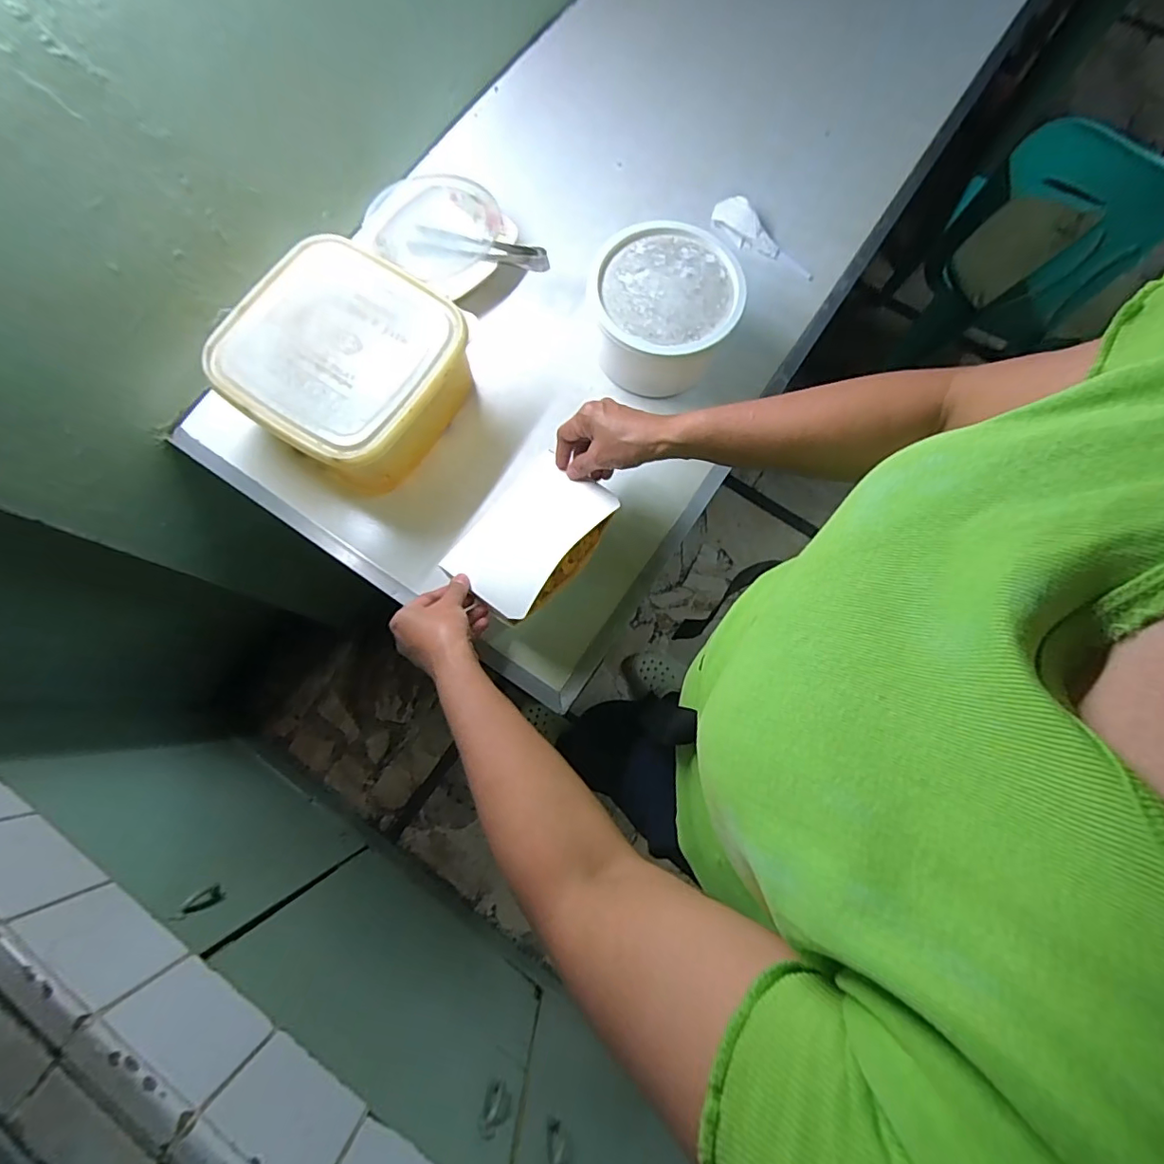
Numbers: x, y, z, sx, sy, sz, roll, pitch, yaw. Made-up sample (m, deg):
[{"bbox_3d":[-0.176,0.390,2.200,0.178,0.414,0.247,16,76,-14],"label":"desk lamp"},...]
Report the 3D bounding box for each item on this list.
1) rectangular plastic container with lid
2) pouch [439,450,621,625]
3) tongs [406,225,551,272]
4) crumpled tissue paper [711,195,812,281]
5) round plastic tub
[{"bbox_3d":[-0.244,-0.224,0.587,0.228,0.103,0.214,37,79,7],"label":"rectangular plastic container with lid"},{"bbox_3d":[-0.048,-0.056,0.573,0.163,0.038,0.183,29,77,39],"label":"pouch"},{"bbox_3d":[-0.124,-0.408,0.657,0.192,0.018,0.043,20,77,17],"label":"tongs"},{"bbox_3d":[0.232,-0.438,0.690,0.044,0.022,0.145,-41,81,-10],"label":"crumpled tissue paper"},{"bbox_3d":[0.092,-0.302,0.615,0.156,0.093,0.171,-7,77,-3],"label":"round plastic tub"}]

